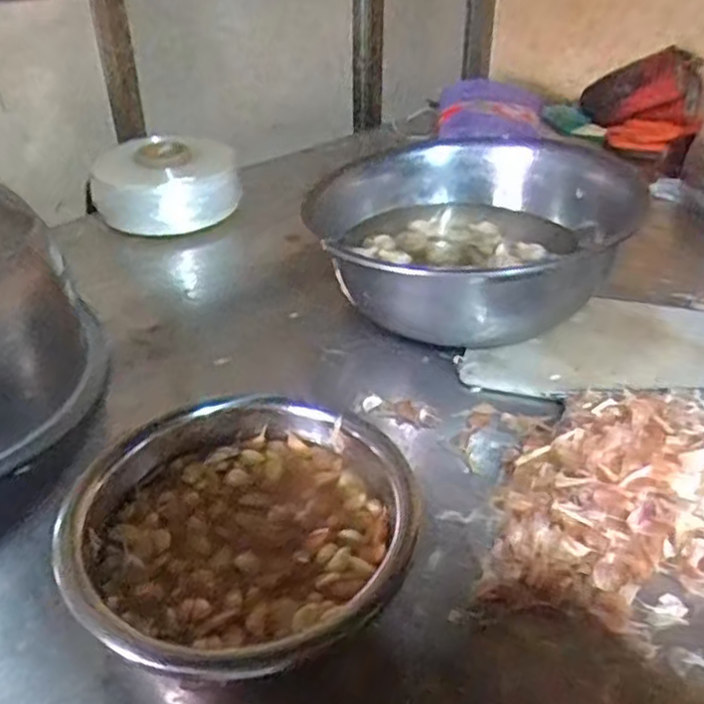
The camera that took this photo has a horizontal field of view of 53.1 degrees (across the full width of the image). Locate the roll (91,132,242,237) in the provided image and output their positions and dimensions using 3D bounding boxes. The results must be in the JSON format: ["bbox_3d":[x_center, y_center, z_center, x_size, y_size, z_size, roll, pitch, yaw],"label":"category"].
[{"bbox_3d":[-0.326,-0.299,1.238,0.211,0.124,0.192,0,36,0],"label":"roll"}]

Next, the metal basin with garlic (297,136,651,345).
[{"bbox_3d":[0.154,-0.155,1.012,0.421,0.171,0.475,17,39,23],"label":"metal basin with garlic"}]

